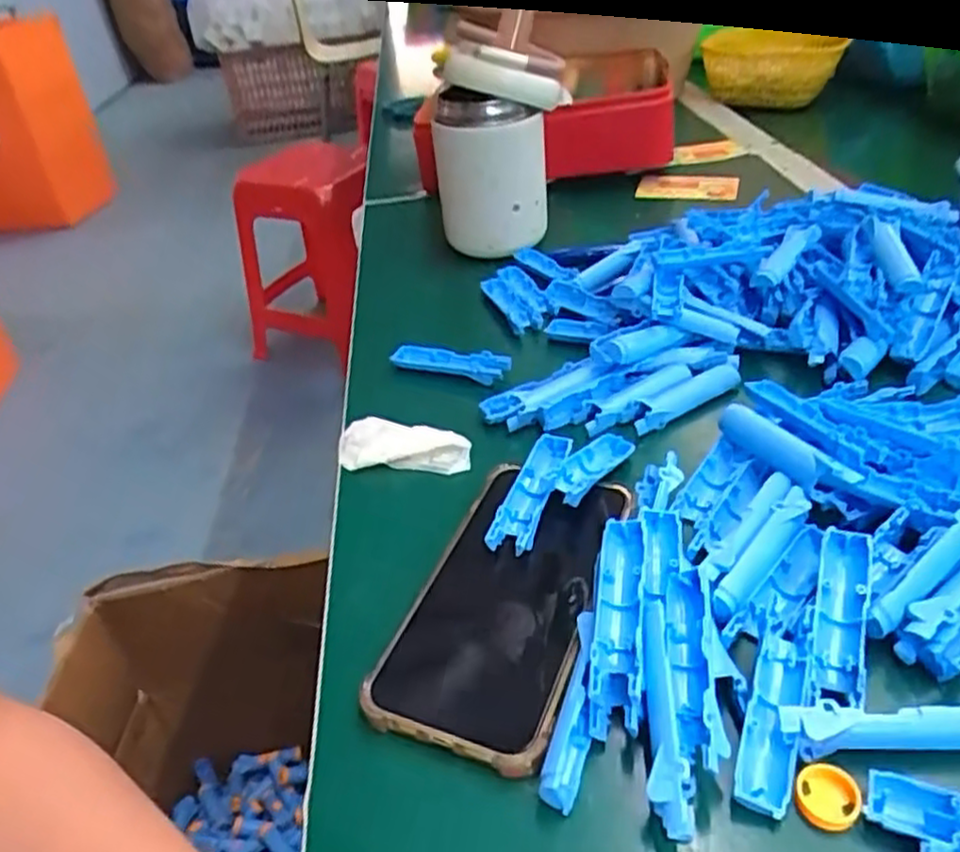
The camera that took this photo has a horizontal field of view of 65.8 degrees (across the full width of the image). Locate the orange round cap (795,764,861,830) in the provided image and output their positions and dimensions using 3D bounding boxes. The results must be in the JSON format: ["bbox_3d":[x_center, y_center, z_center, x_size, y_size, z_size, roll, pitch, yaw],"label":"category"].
[{"bbox_3d":[0.114,0.121,0.244,0.019,0.007,0.019,-3,38,2],"label":"orange round cap"}]

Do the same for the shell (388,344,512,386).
[{"bbox_3d":[-0.018,-0.041,0.477,0.077,0.017,0.015,6,38,17],"label":"shell"}]

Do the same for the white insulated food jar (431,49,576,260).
[{"bbox_3d":[0.012,-0.217,0.579,0.095,0.144,0.113,-4,38,1],"label":"white insulated food jar"}]

